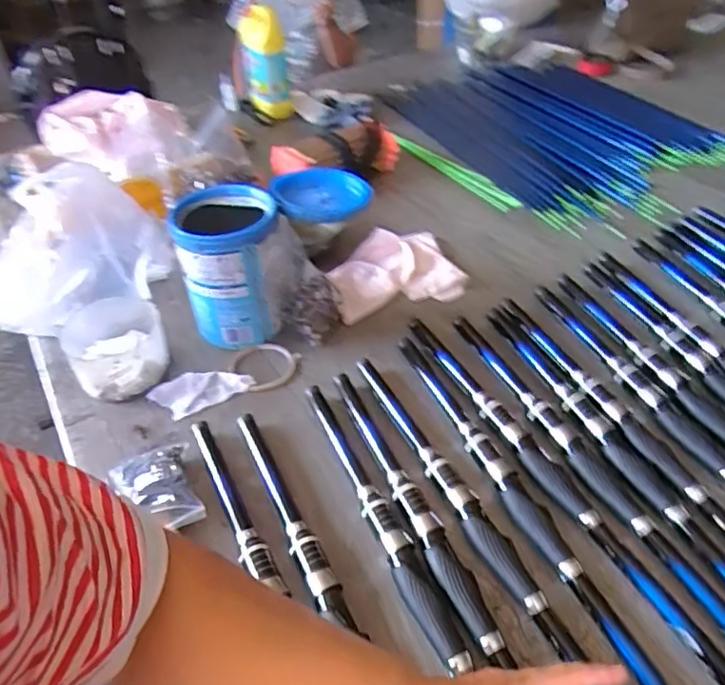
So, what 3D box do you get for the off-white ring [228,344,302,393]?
[{"bbox_3d":[-0.127,0.029,0.760,0.091,0.015,0.079,-11,44,1],"label":"off-white ring"}]

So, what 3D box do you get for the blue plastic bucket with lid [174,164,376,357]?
[{"bbox_3d":[-0.117,-0.126,0.788,0.260,0.165,0.131,-27,48,-24],"label":"blue plastic bucket with lid"}]

